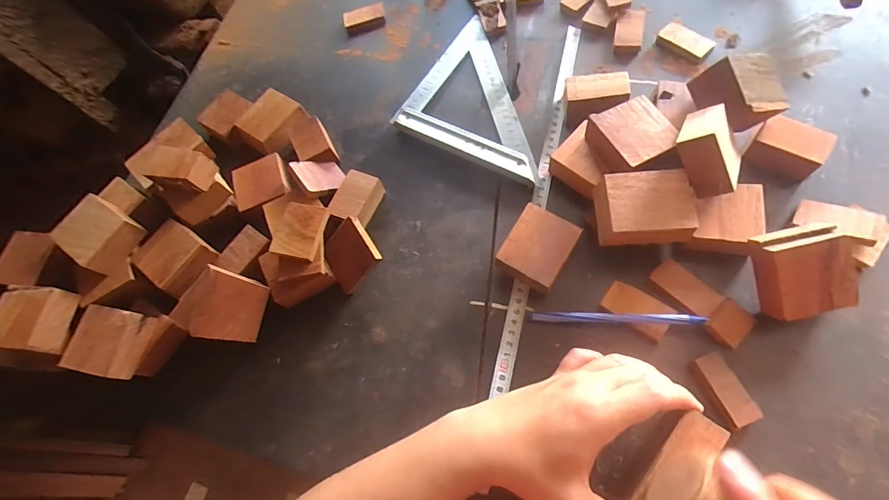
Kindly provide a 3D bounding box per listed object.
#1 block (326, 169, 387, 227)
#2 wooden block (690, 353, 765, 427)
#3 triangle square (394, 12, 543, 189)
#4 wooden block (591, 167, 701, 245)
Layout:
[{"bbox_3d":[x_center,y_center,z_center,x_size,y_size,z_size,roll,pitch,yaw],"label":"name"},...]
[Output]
[{"bbox_3d":[-0.094,-0.052,0.431,0.038,0.030,0.056,21,74,18],"label":"block"},{"bbox_3d":[0.217,0.108,0.318,0.021,0.013,0.052,-25,66,1],"label":"wooden block"},{"bbox_3d":[0.057,-0.172,0.472,0.178,0.027,0.178,28,71,14],"label":"triangle square"},{"bbox_3d":[0.170,-0.033,0.344,0.077,0.028,0.062,-4,68,10],"label":"wooden block"}]

